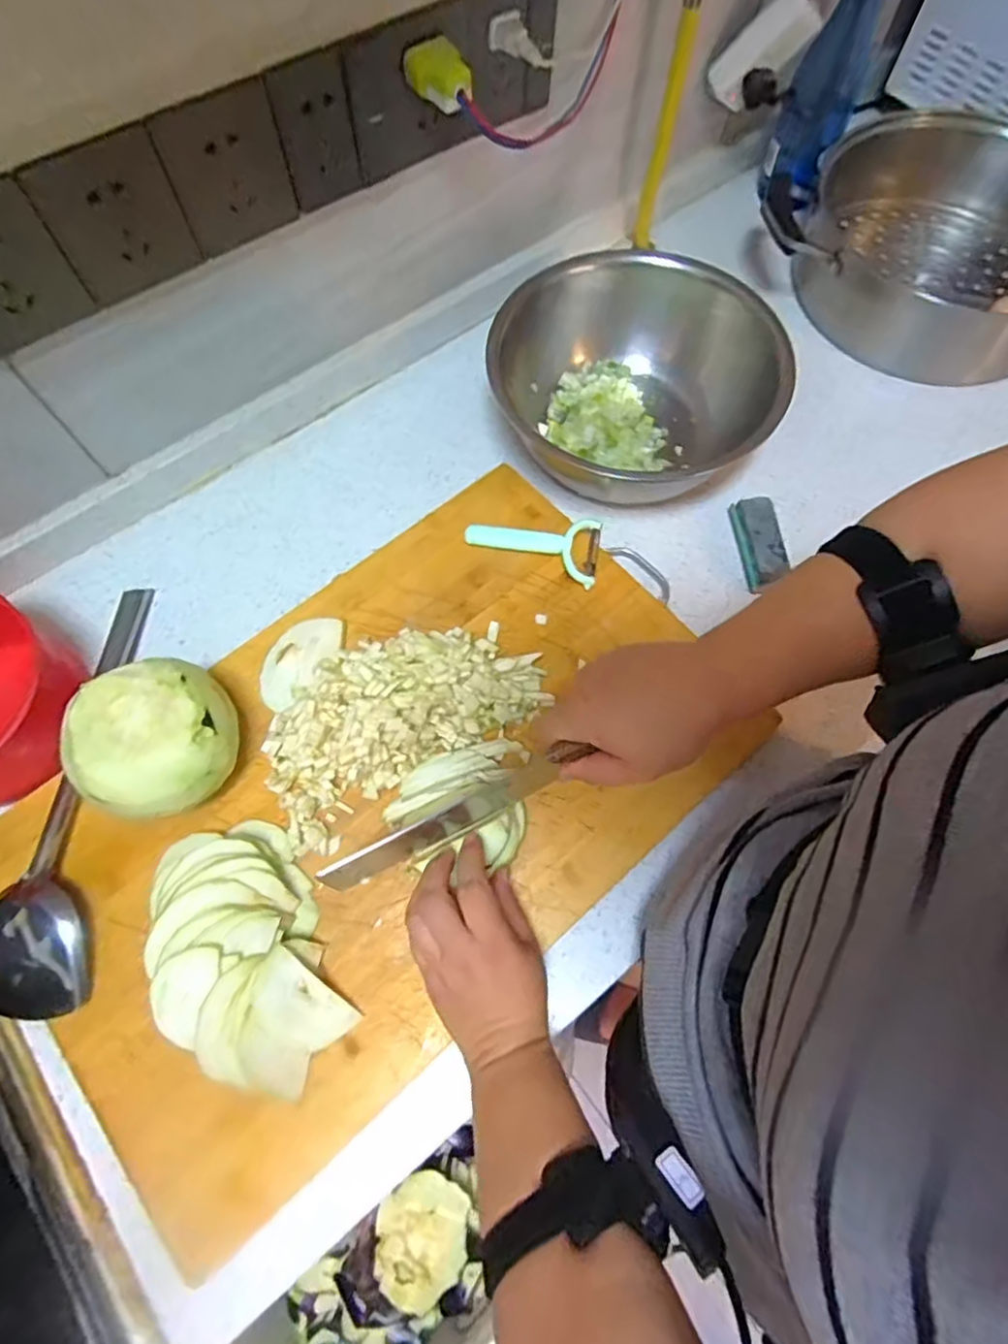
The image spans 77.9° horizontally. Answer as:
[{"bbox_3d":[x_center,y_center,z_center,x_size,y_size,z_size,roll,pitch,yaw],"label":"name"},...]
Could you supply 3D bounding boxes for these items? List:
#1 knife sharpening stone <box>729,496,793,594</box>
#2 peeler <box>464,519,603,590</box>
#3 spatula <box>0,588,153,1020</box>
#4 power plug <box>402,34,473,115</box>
[{"bbox_3d":[0.237,-0.120,0.581,0.033,0.029,0.091,-5,69,-2],"label":"knife sharpening stone"},{"bbox_3d":[0.026,-0.116,0.567,0.120,0.018,0.066,9,69,3],"label":"peeler"},{"bbox_3d":[-0.353,0.081,0.492,0.089,0.036,0.341,-6,69,-3],"label":"spatula"},{"bbox_3d":[-0.049,-0.451,0.469,0.028,0.030,0.049,-40,74,-14],"label":"power plug"}]

